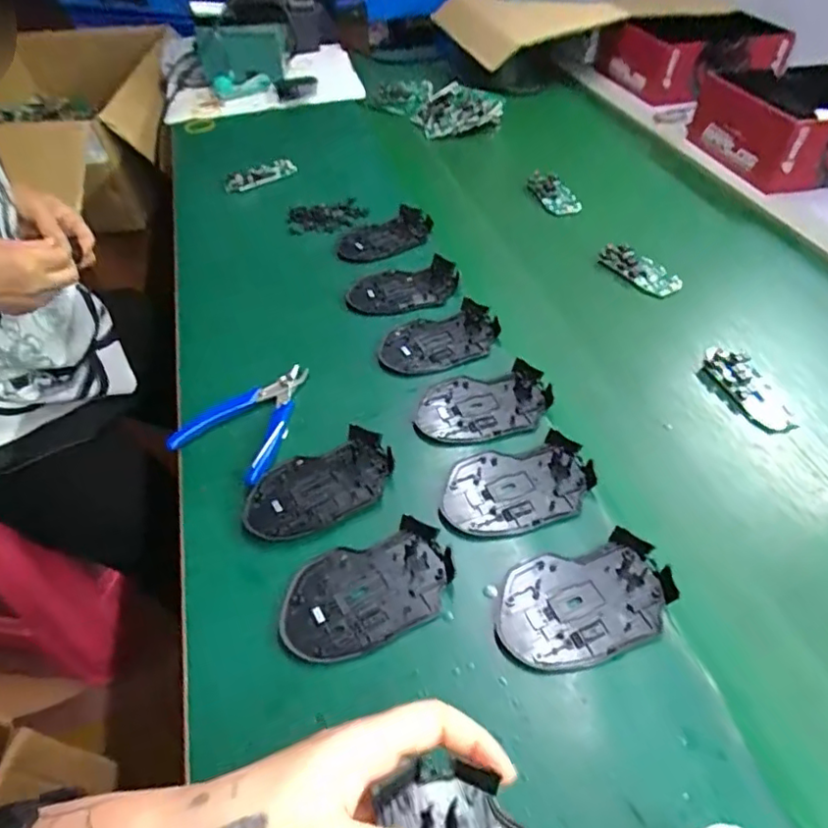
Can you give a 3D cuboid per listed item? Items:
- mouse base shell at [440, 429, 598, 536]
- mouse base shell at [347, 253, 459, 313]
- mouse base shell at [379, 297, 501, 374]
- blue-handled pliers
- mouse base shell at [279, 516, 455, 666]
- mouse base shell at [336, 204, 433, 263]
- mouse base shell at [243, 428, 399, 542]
[{"bbox_3d":[0.077,0.051,0.443,0.113,0.011,0.073,-11,46,-10],"label":"mouse base shell"},{"bbox_3d":[-0.010,-0.132,0.618,0.112,0.022,0.066,-8,46,-7],"label":"mouse base shell"},{"bbox_3d":[0.024,-0.071,0.562,0.110,0.018,0.069,-13,47,-12],"label":"mouse base shell"},{"bbox_3d":[-0.143,-0.001,0.503,0.090,0.014,0.128,13,47,13],"label":"blue-handled pliers"},{"bbox_3d":[-0.031,0.115,0.392,0.114,0.016,0.072,-20,48,-18],"label":"mouse base shell"},{"bbox_3d":[-0.036,-0.207,0.694,0.114,0.023,0.068,-26,50,-23],"label":"mouse base shell"},{"bbox_3d":[-0.071,0.052,0.449,0.113,0.012,0.068,-21,49,-19],"label":"mouse base shell"}]

